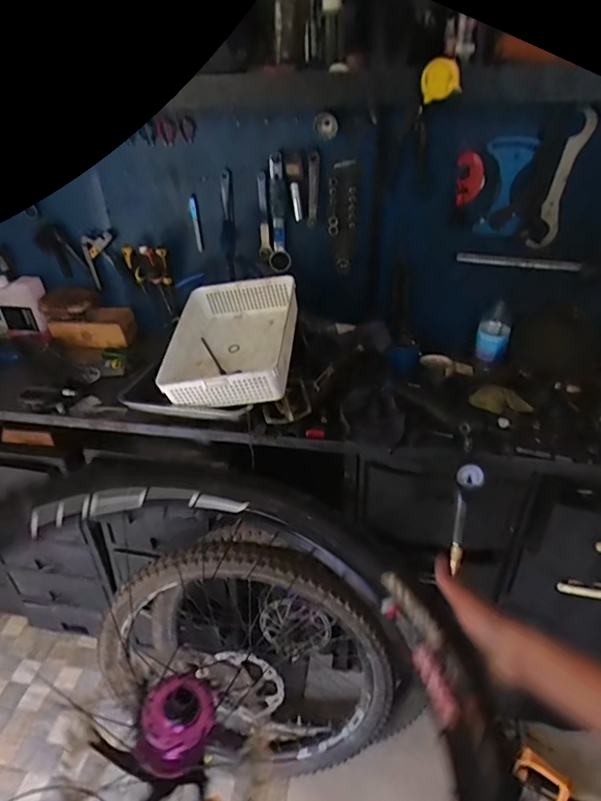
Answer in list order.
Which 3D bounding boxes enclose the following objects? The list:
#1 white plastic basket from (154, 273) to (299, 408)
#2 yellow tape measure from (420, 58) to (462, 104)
[{"bbox_3d":[-0.141,-0.140,1.072,0.269,0.097,0.368,-10,41,10],"label":"white plastic basket"},{"bbox_3d":[0.225,-0.515,0.794,0.063,0.055,0.035,7,35,13],"label":"yellow tape measure"}]

